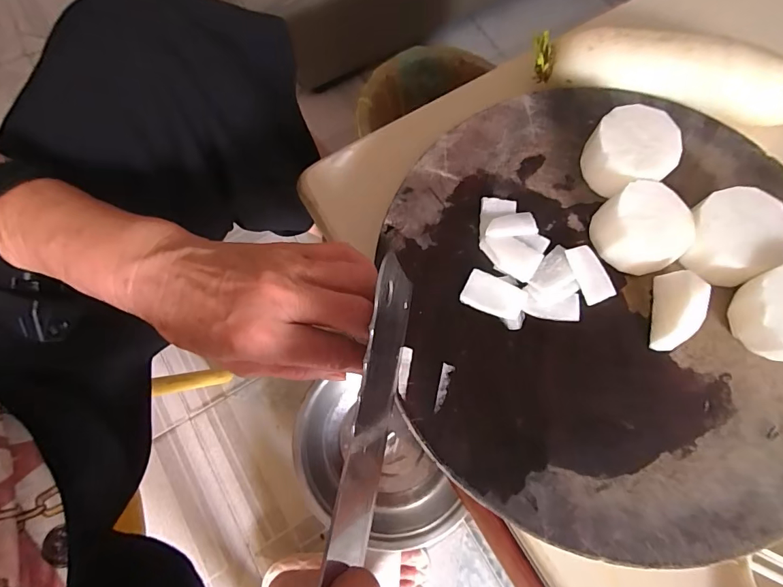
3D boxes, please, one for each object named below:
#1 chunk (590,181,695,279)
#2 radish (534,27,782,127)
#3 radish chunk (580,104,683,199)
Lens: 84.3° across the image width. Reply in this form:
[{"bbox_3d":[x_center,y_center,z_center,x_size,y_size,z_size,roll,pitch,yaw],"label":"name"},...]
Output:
[{"bbox_3d":[0.155,-0.040,0.269,0.046,0.030,0.050,0,73,0],"label":"chunk"},{"bbox_3d":[0.216,-0.163,0.326,0.211,0.039,0.039,12,73,3],"label":"radish"},{"bbox_3d":[0.158,-0.094,0.285,0.060,0.028,0.051,-39,77,-11],"label":"radish chunk"}]

